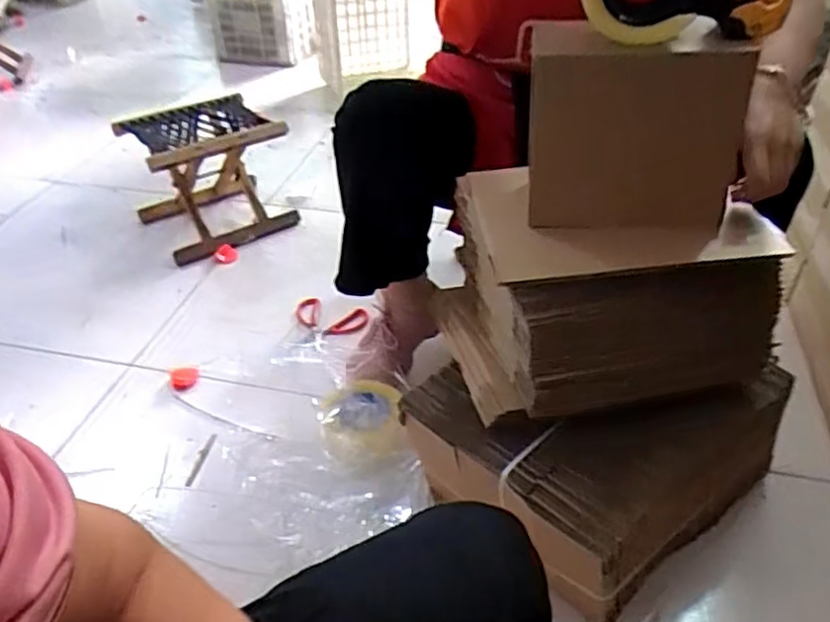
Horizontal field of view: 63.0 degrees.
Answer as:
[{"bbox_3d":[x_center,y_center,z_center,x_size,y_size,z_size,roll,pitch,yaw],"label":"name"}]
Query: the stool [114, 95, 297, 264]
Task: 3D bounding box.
[{"bbox_3d":[-0.472,-0.320,1.544,0.299,0.231,0.297,-23,43,-25],"label":"stool"}]

